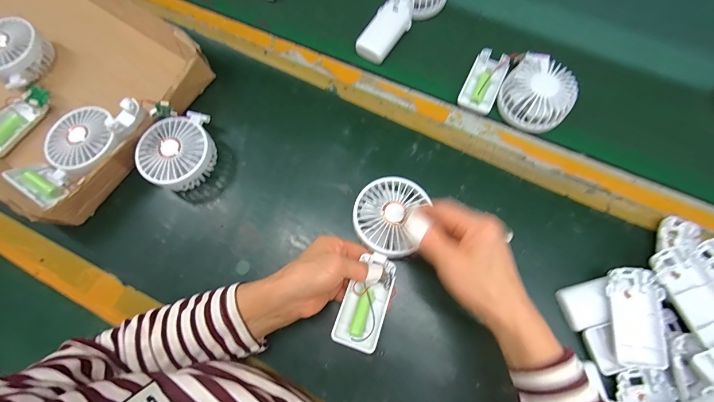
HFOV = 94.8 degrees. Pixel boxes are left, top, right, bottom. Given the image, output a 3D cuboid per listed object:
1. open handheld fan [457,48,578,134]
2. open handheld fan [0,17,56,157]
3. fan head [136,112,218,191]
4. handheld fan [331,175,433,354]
[{"bbox_3d":[0.212,-0.152,0.424,0.128,0.038,0.102,26,74,11],"label":"open handheld fan"},{"bbox_3d":[-0.477,-0.156,0.462,0.107,0.051,0.191,-1,85,2],"label":"open handheld fan"},{"bbox_3d":[-0.219,-0.060,0.411,0.096,0.040,0.086,-34,73,-9],"label":"fan head"},{"bbox_3d":[0.021,0.061,0.355,0.069,0.031,0.181,15,73,7],"label":"handheld fan"}]

